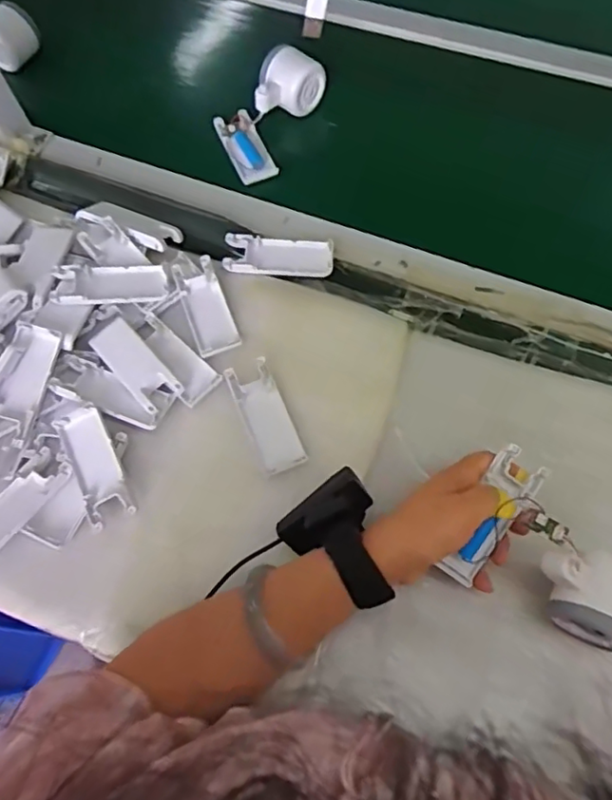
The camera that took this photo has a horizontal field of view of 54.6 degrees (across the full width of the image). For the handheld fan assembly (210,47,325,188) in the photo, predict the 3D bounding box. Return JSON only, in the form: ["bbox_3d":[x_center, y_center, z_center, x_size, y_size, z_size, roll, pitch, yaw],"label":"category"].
[{"bbox_3d":[-0.051,-0.318,0.647,0.089,0.064,0.154,27,69,15],"label":"handheld fan assembly"}]

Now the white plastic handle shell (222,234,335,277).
[{"bbox_3d":[-0.026,-0.142,0.579,0.104,0.010,0.044,3,66,4],"label":"white plastic handle shell"}]

